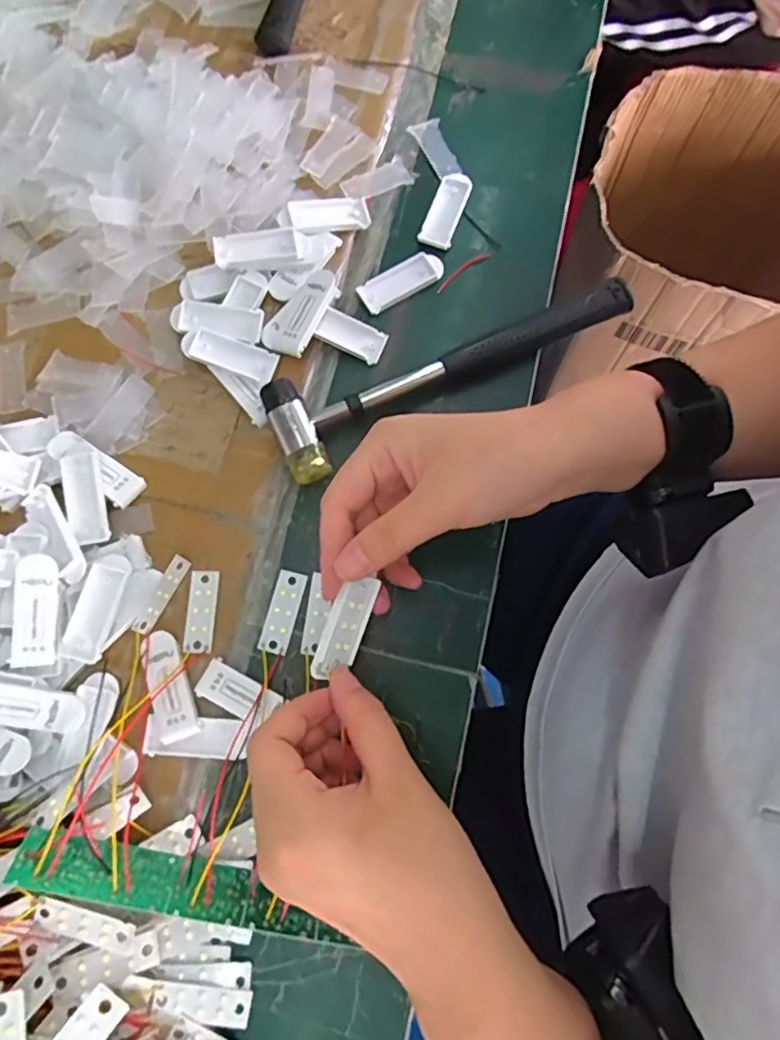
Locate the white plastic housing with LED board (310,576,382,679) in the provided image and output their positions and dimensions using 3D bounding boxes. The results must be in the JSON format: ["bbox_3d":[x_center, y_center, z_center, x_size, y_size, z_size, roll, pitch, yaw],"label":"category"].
[{"bbox_3d":[-0.021,0.053,0.285,0.021,0.006,0.047,30,82,-34],"label":"white plastic housing with LED board"}]

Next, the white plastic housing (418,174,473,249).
[{"bbox_3d":[0.038,-0.207,0.403,0.022,0.006,0.055,21,77,3],"label":"white plastic housing"}]

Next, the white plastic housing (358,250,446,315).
[{"bbox_3d":[0.007,-0.155,0.389,0.057,0.006,0.021,-31,80,-8],"label":"white plastic housing"}]

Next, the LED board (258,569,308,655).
[{"bbox_3d":[-0.061,0.051,0.340,0.016,0.004,0.045,14,77,2],"label":"LED board"}]

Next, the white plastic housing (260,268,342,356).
[{"bbox_3d":[-0.056,-0.129,0.374,0.031,0.014,0.057,24,77,4],"label":"white plastic housing"}]

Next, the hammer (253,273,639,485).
[{"bbox_3d":[0.042,-0.091,0.366,0.233,0.025,0.055,-23,79,-7],"label":"hammer"}]

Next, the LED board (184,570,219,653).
[{"bbox_3d":[-0.106,0.051,0.339,0.015,0.004,0.046,2,77,-1],"label":"LED board"}]

